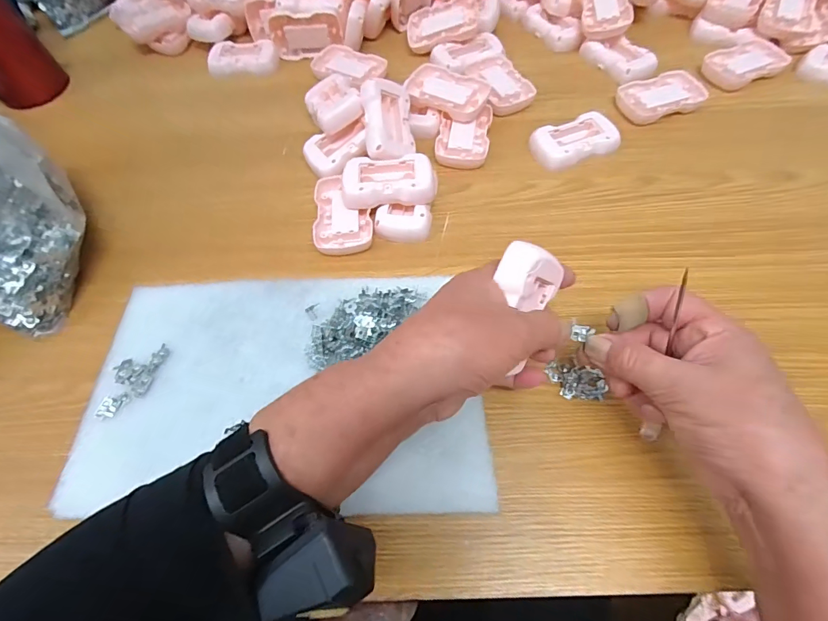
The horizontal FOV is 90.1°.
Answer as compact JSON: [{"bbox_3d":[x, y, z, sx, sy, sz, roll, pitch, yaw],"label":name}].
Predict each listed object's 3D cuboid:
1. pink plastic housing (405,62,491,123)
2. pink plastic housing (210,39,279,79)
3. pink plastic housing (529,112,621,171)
[{"bbox_3d":[0.035,-0.241,0.460,0.089,0.019,0.059,24,67,15],"label":"pink plastic housing"},{"bbox_3d":[-0.219,-0.328,0.535,0.086,0.018,0.052,-2,63,2],"label":"pink plastic housing"},{"bbox_3d":[0.168,-0.178,0.433,0.088,0.013,0.054,-18,64,-6],"label":"pink plastic housing"}]

